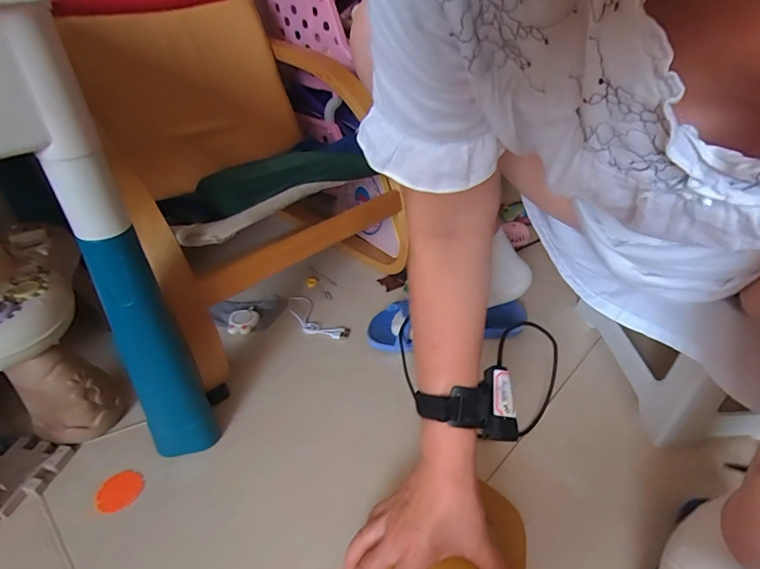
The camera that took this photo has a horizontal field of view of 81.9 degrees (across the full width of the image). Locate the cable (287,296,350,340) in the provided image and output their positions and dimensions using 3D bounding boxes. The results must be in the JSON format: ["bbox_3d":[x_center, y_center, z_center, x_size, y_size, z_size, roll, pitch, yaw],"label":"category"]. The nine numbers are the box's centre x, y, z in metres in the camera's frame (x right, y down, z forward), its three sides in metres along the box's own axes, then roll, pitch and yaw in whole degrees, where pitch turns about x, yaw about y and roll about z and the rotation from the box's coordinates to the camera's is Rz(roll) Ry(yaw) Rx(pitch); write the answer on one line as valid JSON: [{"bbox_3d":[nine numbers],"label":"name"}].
[{"bbox_3d":[-0.114,0.059,0.752,0.142,0.011,0.053,32,48,32],"label":"cable"}]

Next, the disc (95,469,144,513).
[{"bbox_3d":[-0.308,0.243,0.518,0.046,0.004,0.050,1,39,-1],"label":"disc"}]

